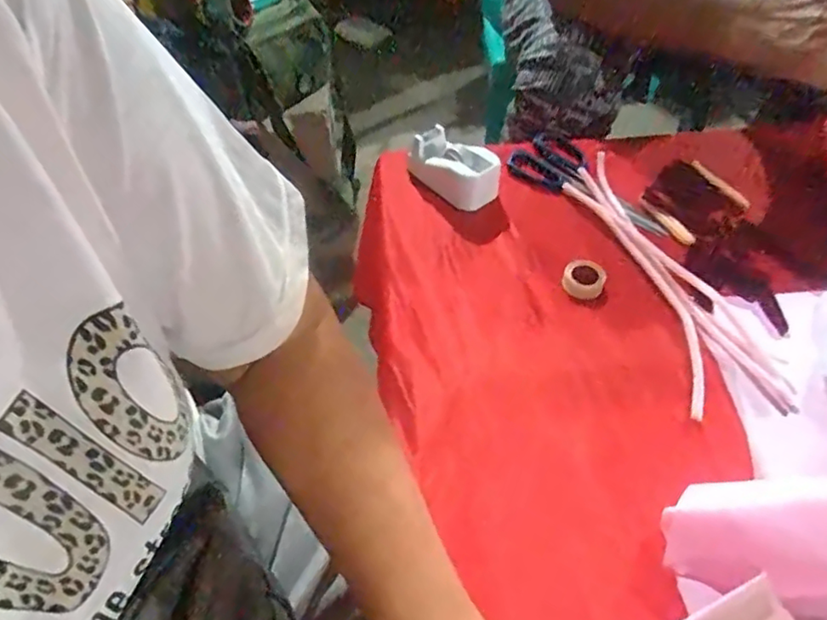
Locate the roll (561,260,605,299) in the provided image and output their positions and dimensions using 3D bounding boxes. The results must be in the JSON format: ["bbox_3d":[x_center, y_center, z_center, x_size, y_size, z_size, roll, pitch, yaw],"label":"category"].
[{"bbox_3d":[0.154,-0.028,0.541,0.036,0.017,0.039,-1,50,2],"label":"roll"}]

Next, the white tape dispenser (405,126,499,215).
[{"bbox_3d":[0.041,-0.146,0.618,0.044,0.048,0.102,-38,58,-25],"label":"white tape dispenser"}]

